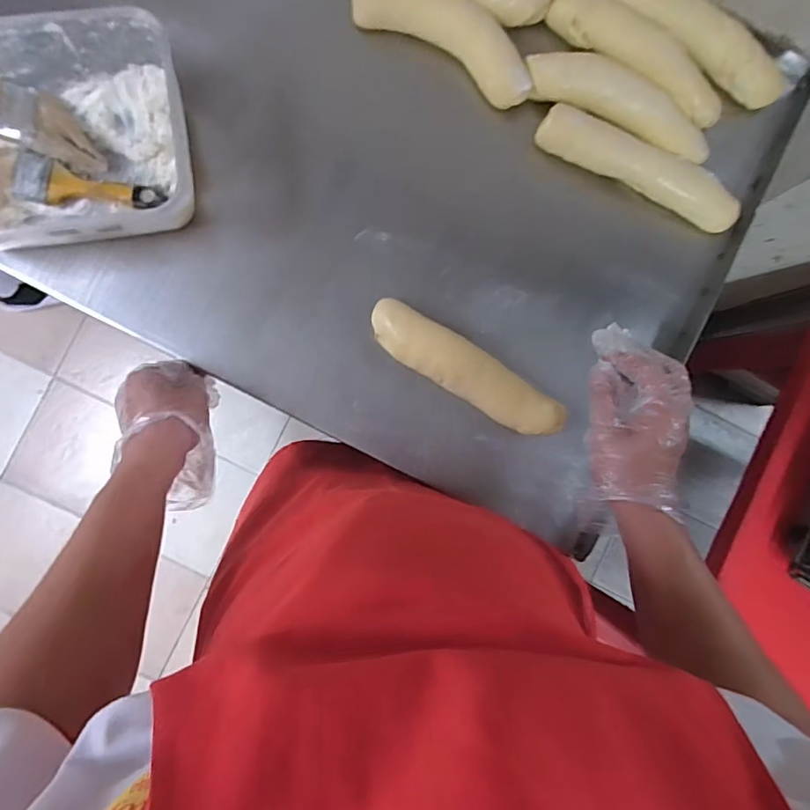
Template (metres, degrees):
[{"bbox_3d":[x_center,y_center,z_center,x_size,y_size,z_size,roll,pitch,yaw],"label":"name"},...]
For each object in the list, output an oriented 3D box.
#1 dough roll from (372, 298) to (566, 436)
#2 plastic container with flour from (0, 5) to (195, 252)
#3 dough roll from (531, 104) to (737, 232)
[{"bbox_3d":[0.066,-0.032,0.535,0.234,0.050,0.062,31,87,-1],"label":"dough roll"},{"bbox_3d":[-0.346,-0.254,0.495,0.281,0.086,0.197,-3,88,-3],"label":"plastic container with flour"},{"bbox_3d":[0.255,-0.254,0.555,0.232,0.034,0.045,24,87,-2],"label":"dough roll"}]

